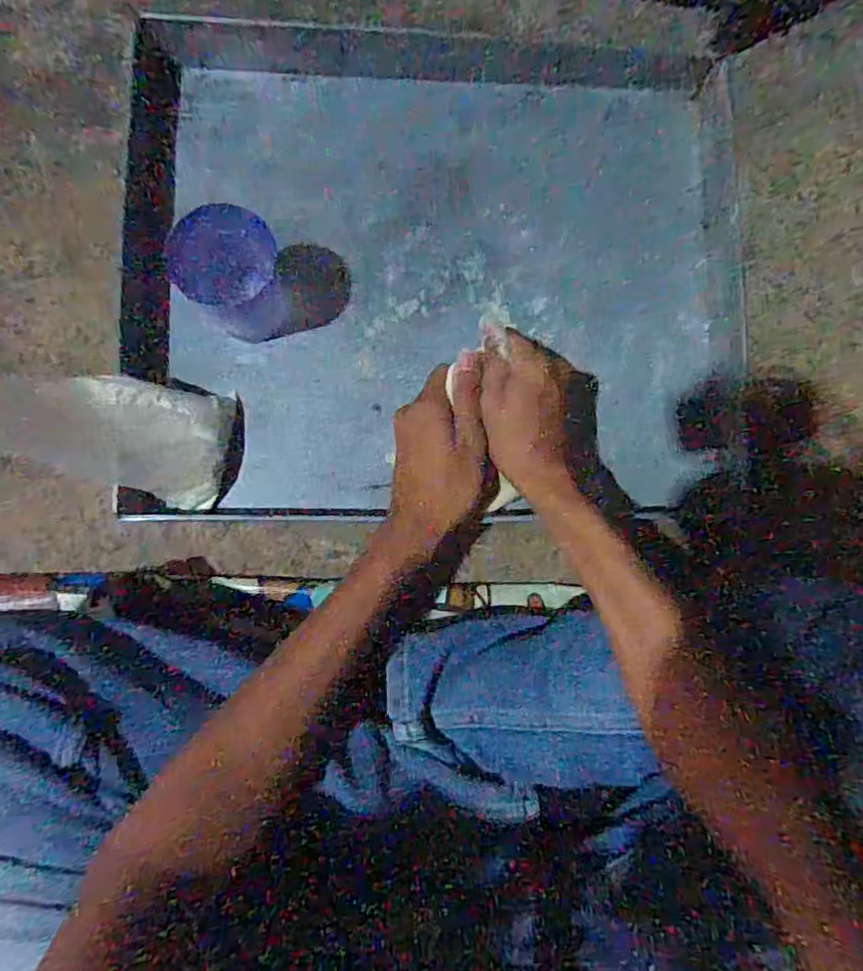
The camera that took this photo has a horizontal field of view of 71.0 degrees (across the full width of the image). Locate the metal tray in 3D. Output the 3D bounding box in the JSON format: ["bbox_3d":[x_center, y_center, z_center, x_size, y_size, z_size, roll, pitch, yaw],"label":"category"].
[{"bbox_3d":[0.013,-0.193,0.531,0.537,0.046,0.447,2,84,-5],"label":"metal tray"}]

